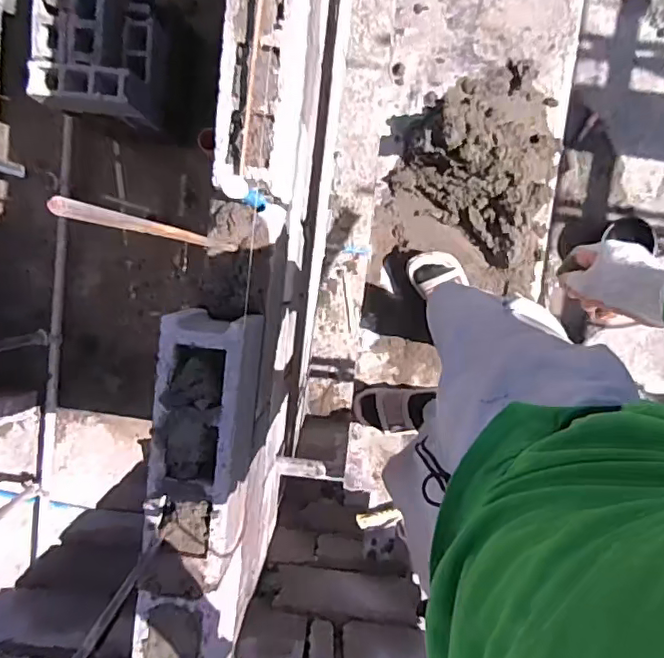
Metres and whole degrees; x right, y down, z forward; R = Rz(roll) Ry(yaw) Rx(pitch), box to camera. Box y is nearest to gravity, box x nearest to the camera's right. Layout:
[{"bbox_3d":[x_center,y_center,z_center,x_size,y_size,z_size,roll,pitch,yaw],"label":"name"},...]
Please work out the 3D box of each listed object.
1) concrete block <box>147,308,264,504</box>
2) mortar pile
[{"bbox_3d":[-0.202,0.109,0.909,0.141,0.166,0.280,7,96,1],"label":"concrete block"},{"bbox_3d":[0.330,-0.348,1.258,0.375,0.136,0.514,11,96,1],"label":"mortar pile"}]

